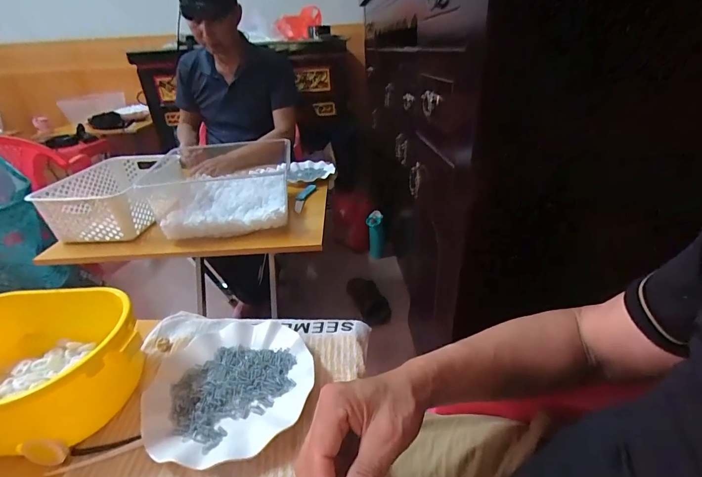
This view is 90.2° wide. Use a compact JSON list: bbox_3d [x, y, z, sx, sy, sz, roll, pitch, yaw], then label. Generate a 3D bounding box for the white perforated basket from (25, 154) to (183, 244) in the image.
[{"bbox_3d":[-0.559,-0.109,0.853,0.220,0.102,0.319,0,29,5],"label":"white perforated basket"}]

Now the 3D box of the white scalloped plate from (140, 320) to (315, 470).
[{"bbox_3d":[-0.137,0.167,0.411,0.180,0.021,0.192,-3,30,2],"label":"white scalloped plate"}]

